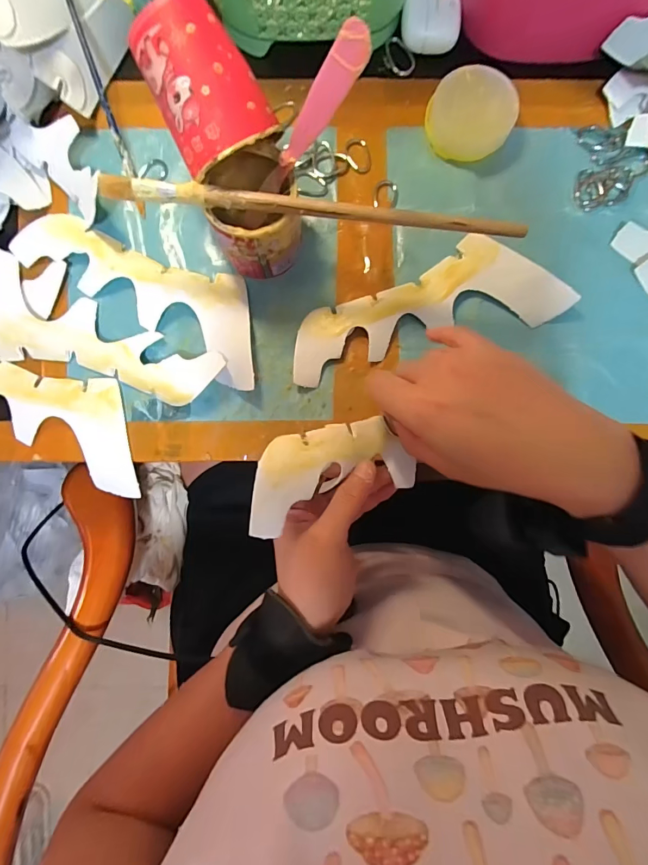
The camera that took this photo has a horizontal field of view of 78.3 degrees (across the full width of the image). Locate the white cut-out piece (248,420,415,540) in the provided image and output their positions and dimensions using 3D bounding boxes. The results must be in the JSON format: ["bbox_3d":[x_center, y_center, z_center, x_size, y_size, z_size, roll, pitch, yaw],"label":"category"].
[{"bbox_3d":[0.008,0.024,0.263,0.126,0.013,0.054,-13,91,-31],"label":"white cut-out piece"}]

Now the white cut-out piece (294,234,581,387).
[{"bbox_3d":[0.079,-0.101,0.319,0.220,0.015,0.075,-18,91,-1],"label":"white cut-out piece"}]

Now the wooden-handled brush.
[{"bbox_3d":[-0.006,-0.141,0.249,0.264,0.008,0.010,5,87,-1],"label":"wooden-handled brush"}]

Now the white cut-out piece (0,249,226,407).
[{"bbox_3d":[-0.188,-0.074,0.312,0.214,0.017,0.070,22,91,-1],"label":"white cut-out piece"}]

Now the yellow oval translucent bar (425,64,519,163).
[{"bbox_3d":[0.119,-0.254,0.319,0.064,0.025,0.061,38,90,-1],"label":"yellow oval translucent bar"}]

